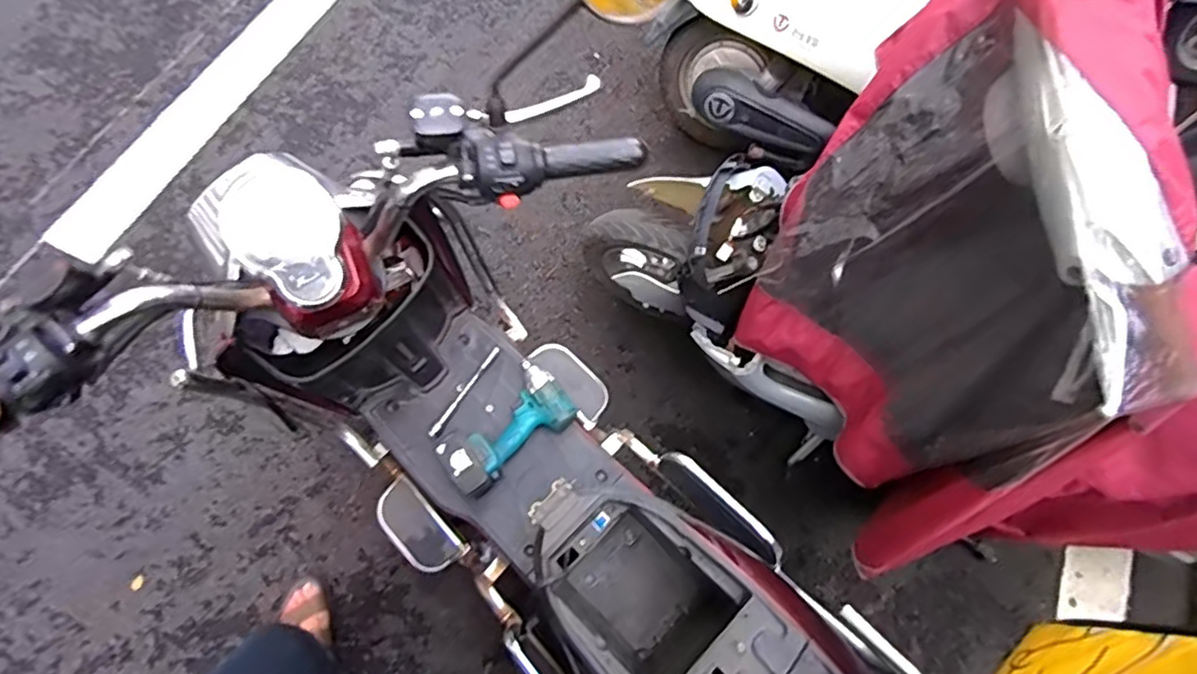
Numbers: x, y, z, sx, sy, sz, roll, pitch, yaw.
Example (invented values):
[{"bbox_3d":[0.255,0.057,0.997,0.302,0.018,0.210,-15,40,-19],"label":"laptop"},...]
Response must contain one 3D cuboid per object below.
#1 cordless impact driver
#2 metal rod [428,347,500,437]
[{"bbox_3d":[-0.162,0.169,1.130,0.242,0.089,0.121,-41,77,-13],"label":"cordless impact driver"},{"bbox_3d":[-0.248,0.100,1.177,0.014,0.012,0.201,32,74,10],"label":"metal rod"}]

